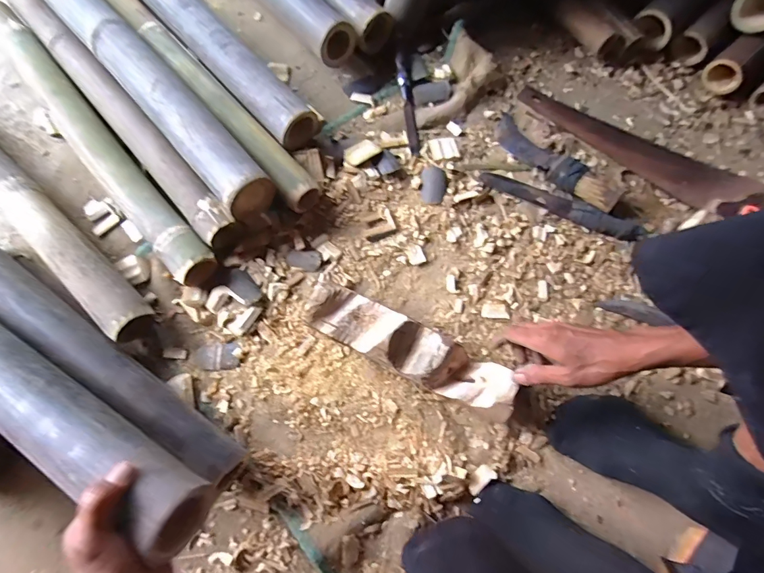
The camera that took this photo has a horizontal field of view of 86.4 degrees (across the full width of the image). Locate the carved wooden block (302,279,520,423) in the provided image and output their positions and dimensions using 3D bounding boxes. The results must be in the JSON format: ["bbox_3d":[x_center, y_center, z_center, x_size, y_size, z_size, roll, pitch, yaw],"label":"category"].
[{"bbox_3d":[0.037,0.083,0.554,0.292,0.044,0.074,26,76,8],"label":"carved wooden block"}]

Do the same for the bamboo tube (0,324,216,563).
[{"bbox_3d":[-0.382,0.107,0.425,0.484,0.059,0.067,26,76,15],"label":"bamboo tube"}]

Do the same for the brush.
[{"bbox_3d":[0.279,-0.207,0.672,0.053,0.034,0.240,-40,65,-10],"label":"brush"}]

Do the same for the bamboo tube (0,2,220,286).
[{"bbox_3d":[-0.459,-0.237,0.640,0.061,0.056,0.615,-40,78,-10],"label":"bamboo tube"}]

